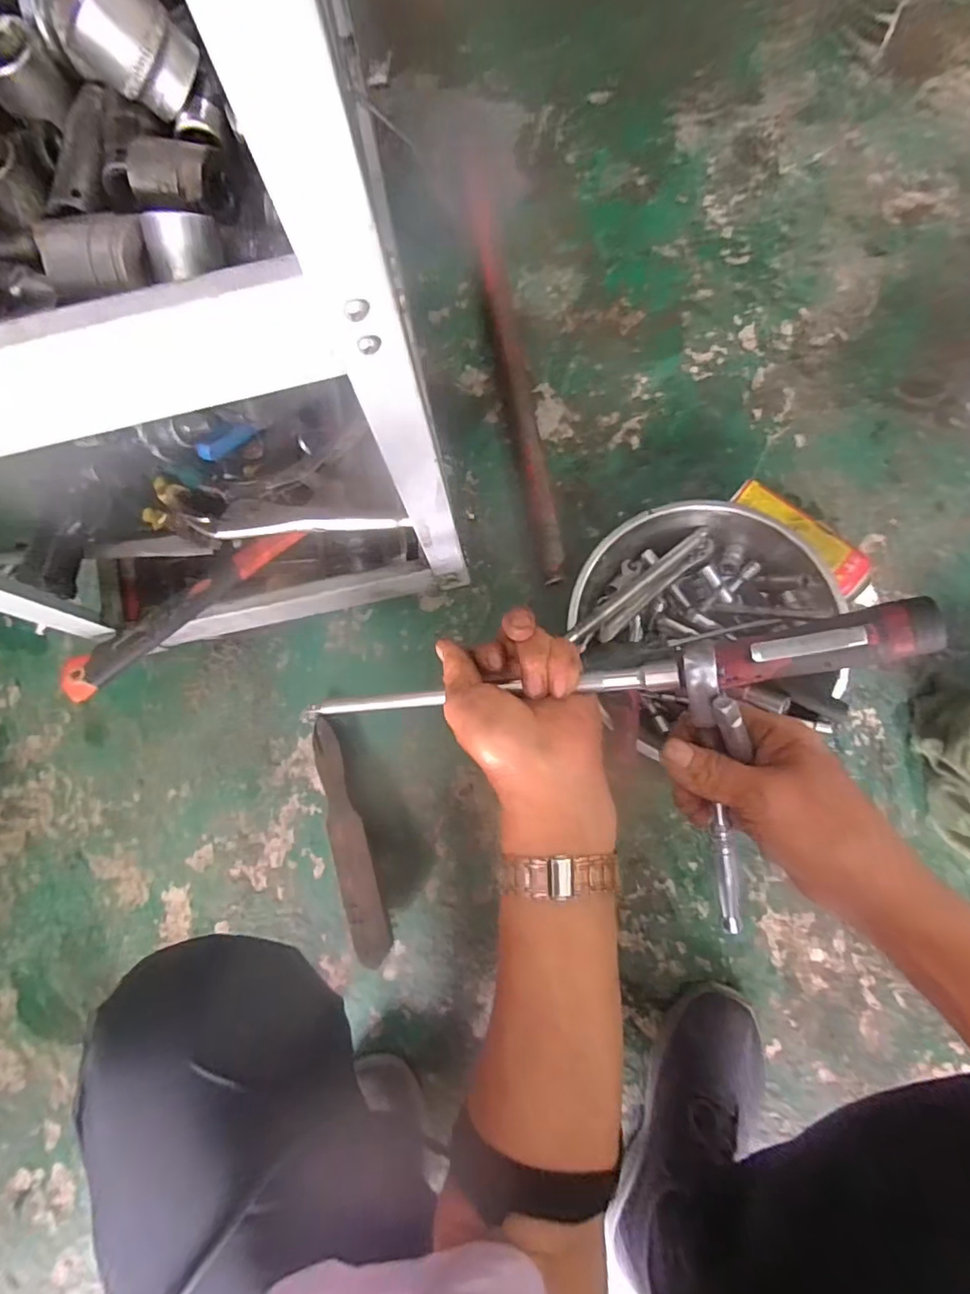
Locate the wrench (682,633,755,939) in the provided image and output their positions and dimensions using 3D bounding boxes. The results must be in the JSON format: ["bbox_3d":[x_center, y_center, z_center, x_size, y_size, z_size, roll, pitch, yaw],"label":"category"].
[{"bbox_3d":[0.132,0.091,0.327,0.018,0.032,0.195,-15,114,0],"label":"wrench"}]

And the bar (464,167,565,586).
[{"bbox_3d":[0.037,-0.339,0.708,0.029,0.034,0.536,-11,81,1],"label":"bar"}]

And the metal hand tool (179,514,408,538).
[{"bbox_3d":[-0.167,-0.105,0.505,0.205,0.011,0.020,1,82,3],"label":"metal hand tool"}]

